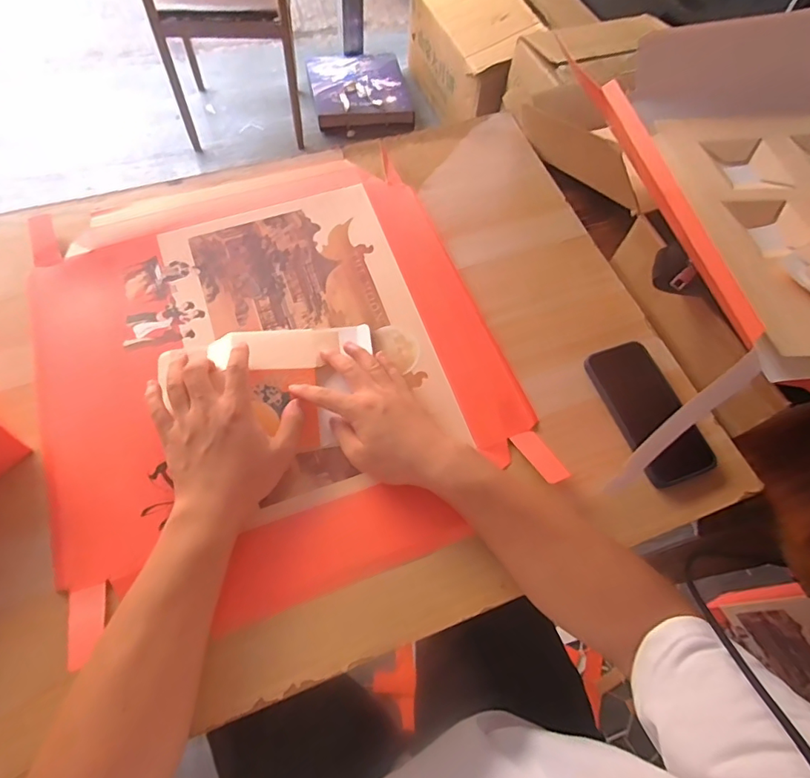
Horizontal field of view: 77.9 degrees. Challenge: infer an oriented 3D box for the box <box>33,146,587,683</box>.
[{"bbox_3d":[-0.135,-0.037,0.536,0.468,0.019,0.487,-18,68,-12],"label":"box"}]

